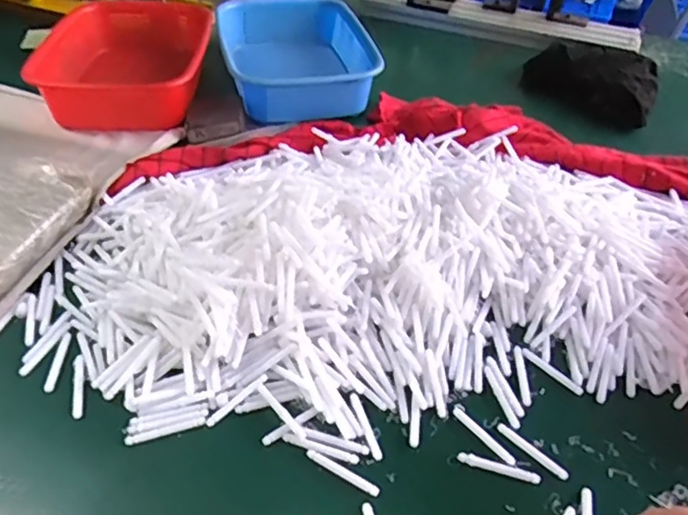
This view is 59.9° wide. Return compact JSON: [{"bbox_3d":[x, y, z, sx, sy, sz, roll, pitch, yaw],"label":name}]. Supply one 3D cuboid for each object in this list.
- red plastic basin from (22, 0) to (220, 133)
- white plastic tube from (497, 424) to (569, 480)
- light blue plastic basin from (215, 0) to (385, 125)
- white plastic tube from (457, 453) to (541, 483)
[{"bbox_3d":[-0.298,-0.261,0.840,0.207,0.106,0.257,-6,43,-12],"label":"red plastic basin"},{"bbox_3d":[0.144,0.147,0.456,0.059,0.004,0.008,34,52,29],"label":"white plastic tube"},{"bbox_3d":[-0.074,-0.293,0.872,0.203,0.077,0.254,-7,43,-13],"label":"light blue plastic basin"},{"bbox_3d":[0.116,0.156,0.445,0.060,0.004,0.008,14,45,11],"label":"white plastic tube"}]

